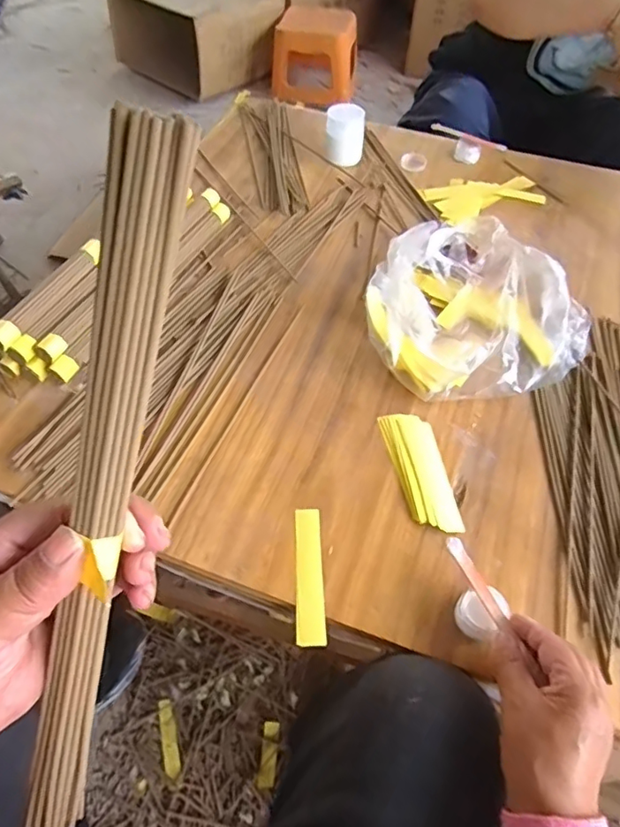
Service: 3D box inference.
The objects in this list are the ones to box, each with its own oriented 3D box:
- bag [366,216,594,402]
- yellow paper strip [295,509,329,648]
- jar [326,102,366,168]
[{"bbox_3d":[0.176,-0.122,0.577,0.229,0.094,0.208,-24,58,-17],"label":"bag"},{"bbox_3d":[0.000,0.131,0.448,0.023,0.004,0.112,0,54,-2],"label":"yellow paper strip"},{"bbox_3d":[0.051,-0.414,0.812,0.057,0.064,0.060,8,55,5],"label":"jar"}]

